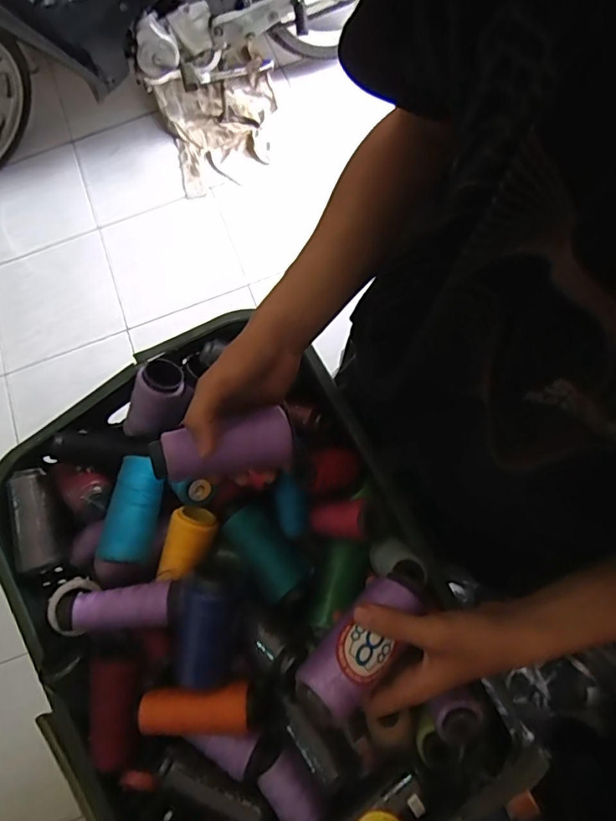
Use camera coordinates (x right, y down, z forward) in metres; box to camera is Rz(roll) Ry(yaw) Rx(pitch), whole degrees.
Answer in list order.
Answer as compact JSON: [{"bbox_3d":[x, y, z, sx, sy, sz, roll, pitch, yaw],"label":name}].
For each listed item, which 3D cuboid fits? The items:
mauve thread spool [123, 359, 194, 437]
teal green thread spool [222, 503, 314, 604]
[{"bbox_3d":[-0.180,-0.012,0.600,0.064,0.113,0.054,-7,57,-39],"label":"mauve thread spool"},{"bbox_3d":[-0.043,0.146,0.532,0.055,0.060,0.101,-40,74,-8],"label":"teal green thread spool"}]

